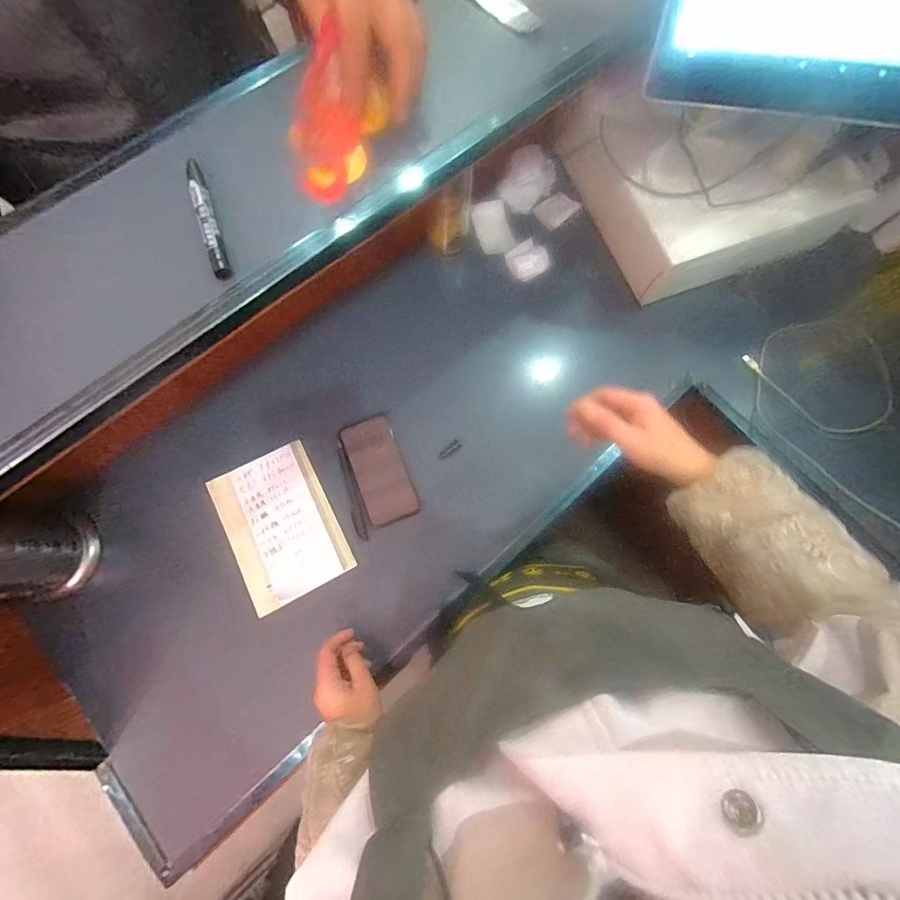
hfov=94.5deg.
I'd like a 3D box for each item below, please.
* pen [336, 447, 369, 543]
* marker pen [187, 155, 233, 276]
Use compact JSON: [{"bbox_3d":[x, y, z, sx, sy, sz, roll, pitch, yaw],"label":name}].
[{"bbox_3d":[-0.141,0.063,0.589,0.014,0.008,0.133,-18,77,-6],"label":"pen"},{"bbox_3d":[-0.195,-0.188,0.332,0.013,0.011,0.112,-19,77,-6],"label":"marker pen"}]

